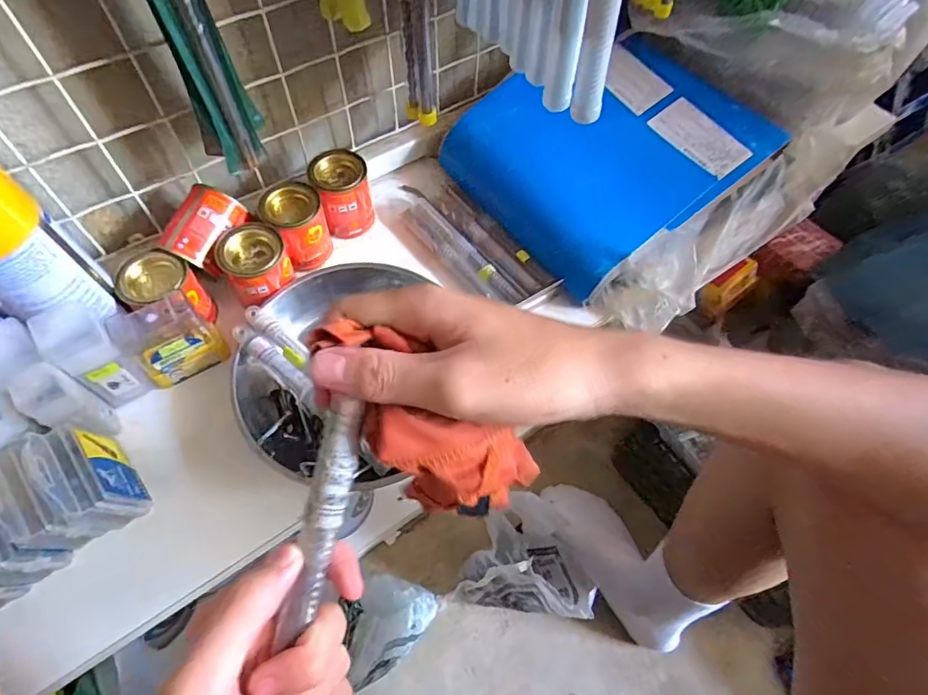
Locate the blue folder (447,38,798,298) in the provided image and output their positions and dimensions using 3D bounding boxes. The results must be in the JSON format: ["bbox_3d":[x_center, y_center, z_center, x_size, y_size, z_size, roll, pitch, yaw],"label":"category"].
[{"bbox_3d":[0.151,-0.210,0.529,0.279,0.070,0.232,-32,64,-18],"label":"blue folder"}]

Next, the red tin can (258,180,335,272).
[{"bbox_3d":[-0.155,-0.113,0.479,0.052,0.066,0.049,0,59,0],"label":"red tin can"}]

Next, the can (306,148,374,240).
[{"bbox_3d":[-0.117,-0.148,0.499,0.050,0.070,0.047,0,59,0],"label":"can"}]

